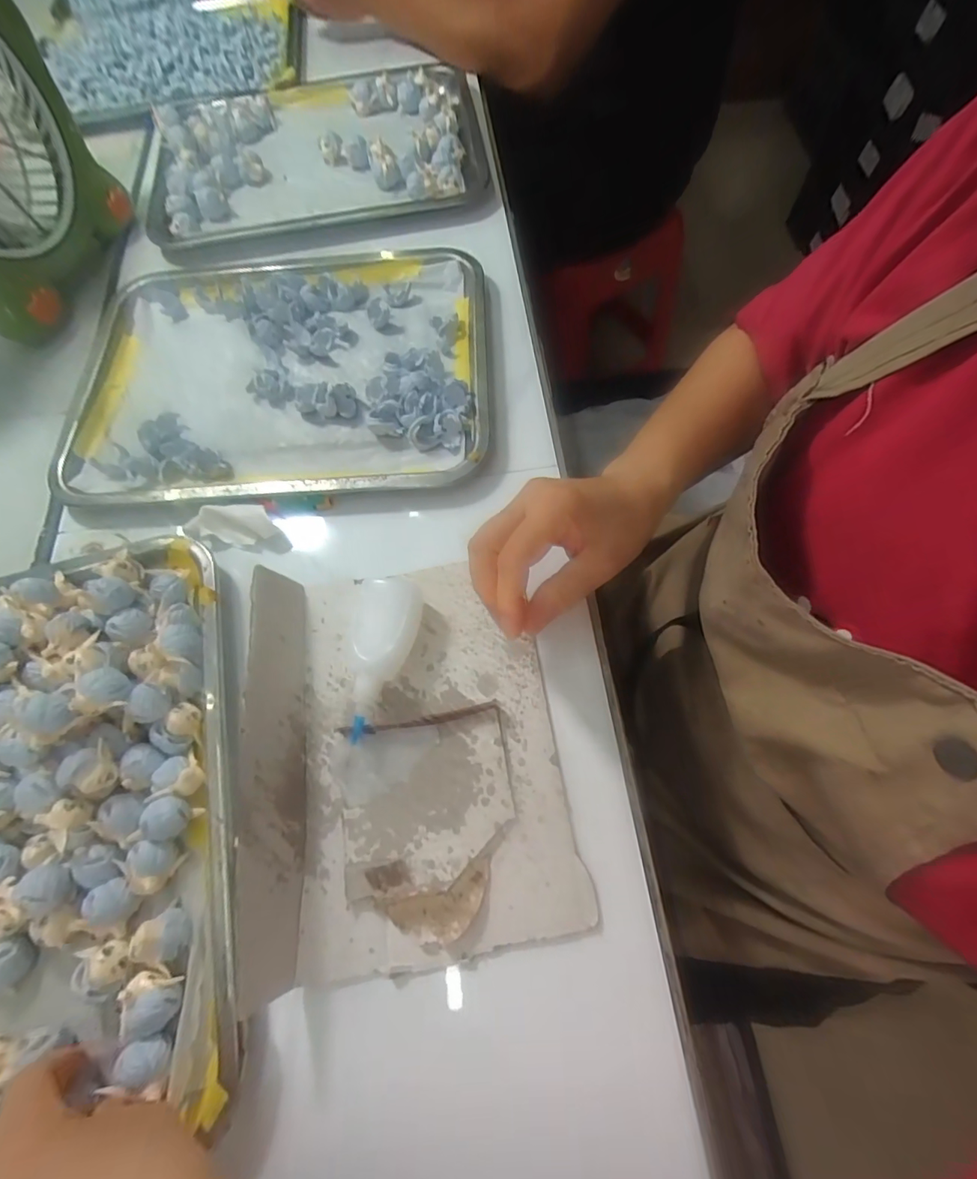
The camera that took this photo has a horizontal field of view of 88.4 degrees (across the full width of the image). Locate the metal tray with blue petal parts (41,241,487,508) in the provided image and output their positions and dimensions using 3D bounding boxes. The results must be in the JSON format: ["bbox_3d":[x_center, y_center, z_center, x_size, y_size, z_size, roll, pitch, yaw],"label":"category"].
[{"bbox_3d":[-0.183,-0.189,0.427,0.355,0.020,0.259,-4,67,1],"label":"metal tray with blue petal parts"}]

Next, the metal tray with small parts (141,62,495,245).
[{"bbox_3d":[-0.185,-0.473,0.534,0.338,0.031,0.262,-6,67,0],"label":"metal tray with small parts"}]

